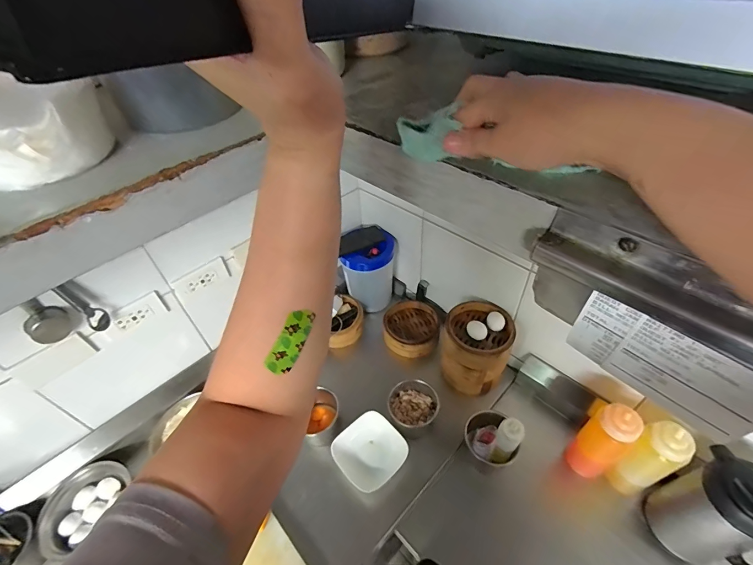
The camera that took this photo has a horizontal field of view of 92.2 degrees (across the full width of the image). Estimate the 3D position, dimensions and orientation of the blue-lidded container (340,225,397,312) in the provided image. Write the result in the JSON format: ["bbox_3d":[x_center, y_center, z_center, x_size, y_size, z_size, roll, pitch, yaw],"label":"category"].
[{"bbox_3d":[-0.021,-0.042,1.160,0.160,0.237,0.160,0,45,4],"label":"blue-lidded container"}]

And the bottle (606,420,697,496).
[{"bbox_3d":[0.536,0.361,0.729,0.077,0.232,0.072,-2,45,2],"label":"bottle"}]

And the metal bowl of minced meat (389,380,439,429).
[{"bbox_3d":[0.094,0.317,0.925,0.119,0.084,0.124,-2,45,2],"label":"metal bowl of minced meat"}]

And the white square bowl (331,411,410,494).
[{"bbox_3d":[-0.014,0.404,0.868,0.152,0.051,0.156,34,56,31],"label":"white square bowl"}]

